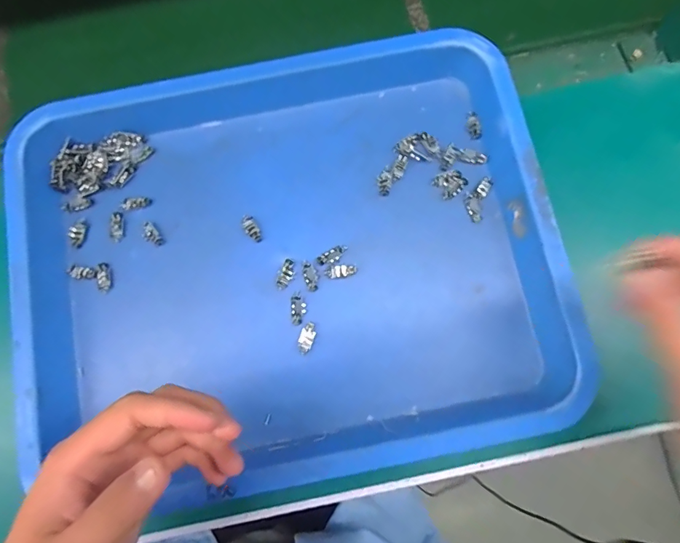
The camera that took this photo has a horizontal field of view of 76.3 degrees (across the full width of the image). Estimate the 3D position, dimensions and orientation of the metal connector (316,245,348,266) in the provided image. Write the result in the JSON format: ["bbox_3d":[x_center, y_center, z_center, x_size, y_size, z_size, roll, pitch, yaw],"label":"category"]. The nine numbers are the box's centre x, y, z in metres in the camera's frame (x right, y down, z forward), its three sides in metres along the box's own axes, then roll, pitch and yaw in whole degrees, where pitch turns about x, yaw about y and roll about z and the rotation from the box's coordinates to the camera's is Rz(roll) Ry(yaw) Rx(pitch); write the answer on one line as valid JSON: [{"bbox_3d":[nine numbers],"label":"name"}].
[{"bbox_3d":[-0.006,-0.014,0.369,0.028,0.004,0.011,-29,79,-5],"label":"metal connector"}]

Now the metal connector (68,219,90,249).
[{"bbox_3d":[-0.231,-0.034,0.381,0.011,0.008,0.025,11,79,3],"label":"metal connector"}]

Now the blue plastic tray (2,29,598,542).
[{"bbox_3d":[-0.050,-0.010,0.363,0.442,0.047,0.352,-13,78,-2],"label":"blue plastic tray"}]

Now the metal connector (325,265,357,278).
[{"bbox_3d":[0.001,0.000,0.365,0.026,0.004,0.010,-9,78,-1],"label":"metal connector"}]

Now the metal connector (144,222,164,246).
[{"bbox_3d":[-0.165,-0.032,0.379,0.012,0.007,0.023,-35,80,-6],"label":"metal connector"}]

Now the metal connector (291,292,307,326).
[{"bbox_3d":[-0.035,0.031,0.361,0.012,0.004,0.027,-2,78,0],"label":"metal connector"}]

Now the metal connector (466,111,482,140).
[{"bbox_3d":[0.122,-0.133,0.393,0.012,0.004,0.027,-6,78,-1],"label":"metal connector"}]

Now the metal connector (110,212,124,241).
[{"bbox_3d":[-0.197,-0.040,0.383,0.010,0.007,0.025,-3,78,0],"label":"metal connector"}]

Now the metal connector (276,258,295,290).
[{"bbox_3d":[-0.045,0.002,0.366,0.011,0.006,0.026,17,79,4],"label":"metal connector"}]

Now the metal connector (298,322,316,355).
[{"bbox_3d":[-0.027,0.055,0.357,0.012,0.005,0.026,16,79,4],"label":"metal connector"}]

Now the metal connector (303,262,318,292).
[{"bbox_3d":[-0.025,0.005,0.365,0.011,0.004,0.024,-10,78,-2],"label":"metal connector"}]

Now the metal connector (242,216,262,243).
[{"bbox_3d":[-0.077,-0.037,0.377,0.011,0.004,0.026,-29,79,-5],"label":"metal connector"}]

